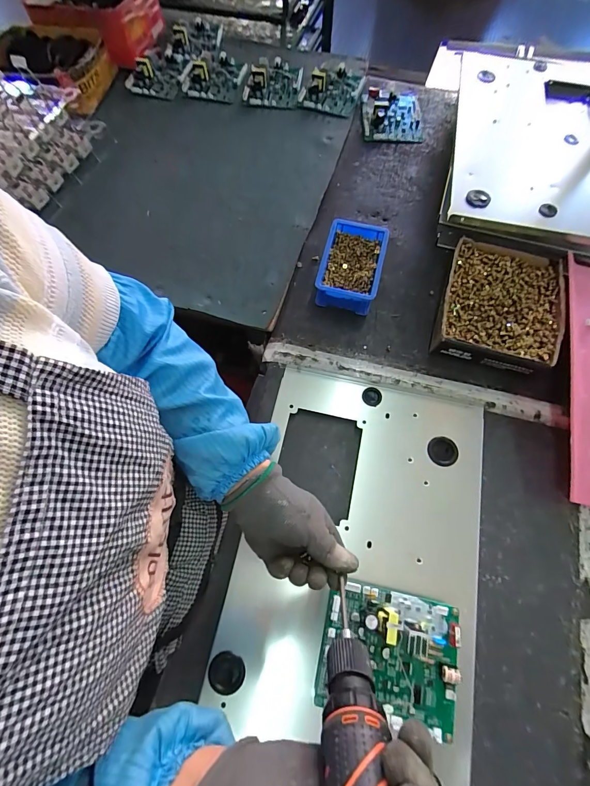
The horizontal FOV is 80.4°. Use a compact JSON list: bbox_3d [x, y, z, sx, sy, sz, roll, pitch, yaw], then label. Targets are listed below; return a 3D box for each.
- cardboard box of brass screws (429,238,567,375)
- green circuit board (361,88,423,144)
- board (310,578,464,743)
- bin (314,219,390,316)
[{"bbox_3d":[0.329,-0.140,0.574,0.185,0.058,0.205,16,70,8],"label":"cardboard box of brass screws"},{"bbox_3d":[0.205,-0.587,0.739,0.125,0.026,0.137,1,68,2],"label":"green circuit board"},{"bbox_3d":[0.107,0.291,0.383,0.151,0.037,0.124,11,69,6],"label":"board"},{"bbox_3d":[0.097,-0.217,0.600,0.097,0.061,0.146,14,69,7],"label":"bin"}]

